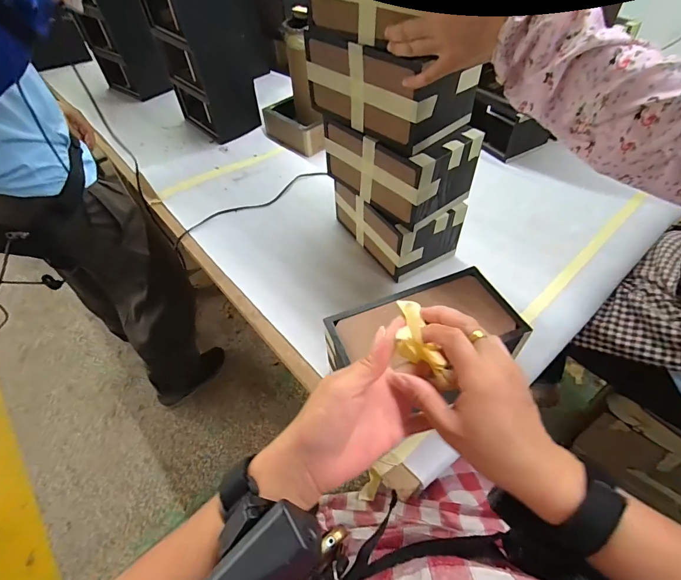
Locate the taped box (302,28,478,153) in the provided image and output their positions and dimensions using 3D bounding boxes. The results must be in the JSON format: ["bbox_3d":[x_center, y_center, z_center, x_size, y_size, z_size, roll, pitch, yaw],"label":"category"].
[{"bbox_3d":[0.070,-0.303,0.523,0.134,0.107,0.206,-35,57,-23],"label":"taped box"}]

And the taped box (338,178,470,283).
[{"bbox_3d":[0.099,-0.139,0.669,0.131,0.112,0.207,-26,54,-18],"label":"taped box"}]

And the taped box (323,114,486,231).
[{"bbox_3d":[0.089,-0.215,0.588,0.133,0.105,0.213,-35,57,-23],"label":"taped box"}]

